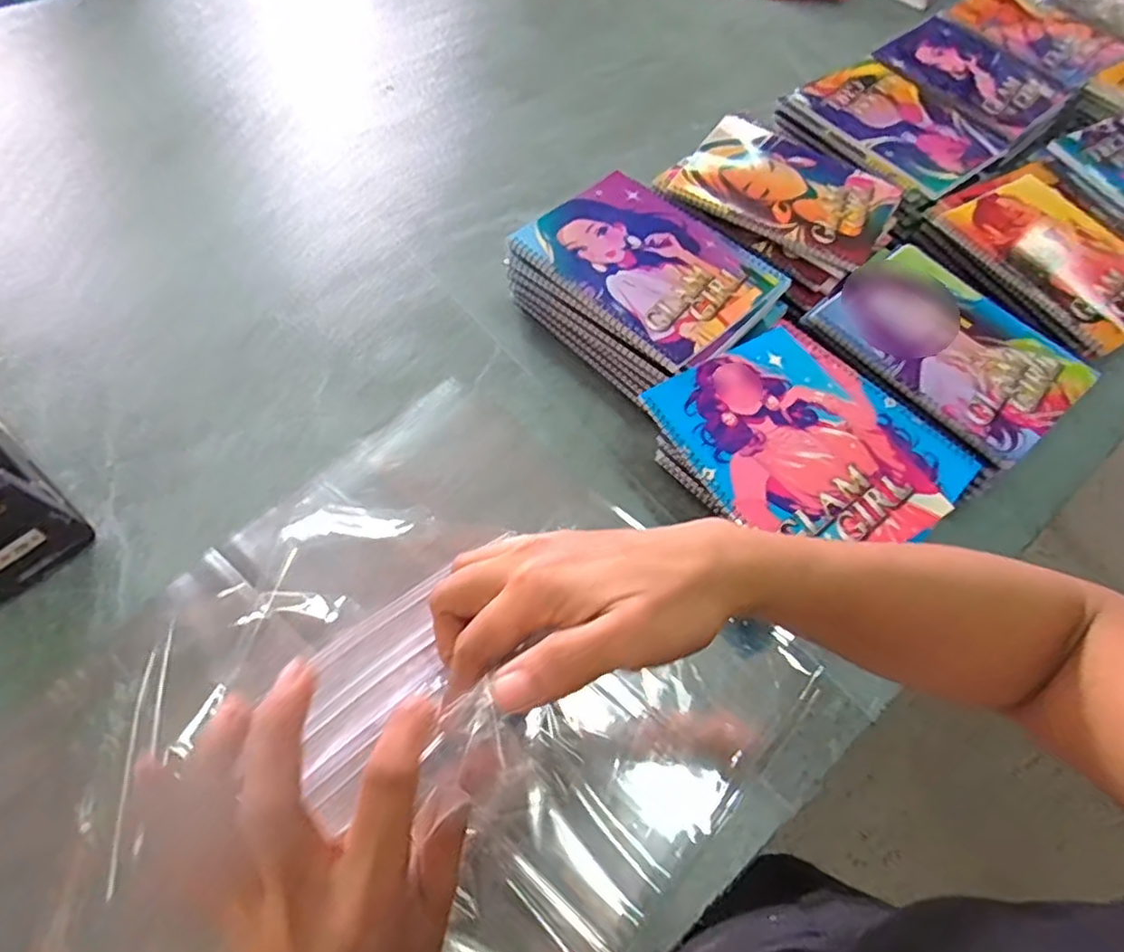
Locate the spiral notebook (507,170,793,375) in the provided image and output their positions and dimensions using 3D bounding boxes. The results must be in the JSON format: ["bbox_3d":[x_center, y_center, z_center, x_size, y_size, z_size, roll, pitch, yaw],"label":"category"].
[{"bbox_3d":[0.078,-0.186,0.591,0.197,0.013,0.156,41,64,16],"label":"spiral notebook"}]

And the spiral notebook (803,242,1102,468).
[{"bbox_3d":[0.333,-0.115,0.573,0.153,0.022,0.194,-38,74,-19],"label":"spiral notebook"}]

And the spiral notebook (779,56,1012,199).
[{"bbox_3d":[0.362,-0.382,0.734,0.167,0.024,0.196,-35,70,-24],"label":"spiral notebook"}]

